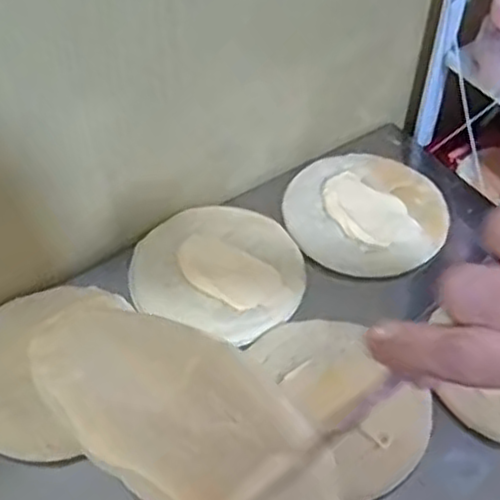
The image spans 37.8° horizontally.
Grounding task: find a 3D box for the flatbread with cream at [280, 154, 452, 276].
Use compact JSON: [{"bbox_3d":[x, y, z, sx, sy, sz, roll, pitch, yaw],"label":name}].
[{"bbox_3d":[0.144,-0.050,0.921,0.199,0.018,0.189,1,49,-1],"label":"flatbread with cream"}]

